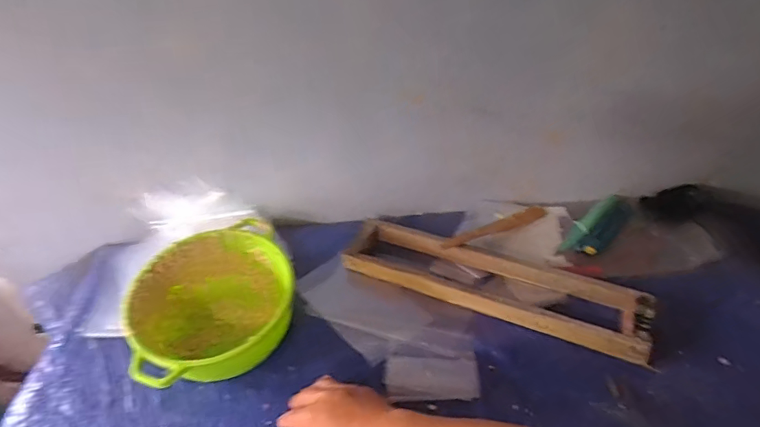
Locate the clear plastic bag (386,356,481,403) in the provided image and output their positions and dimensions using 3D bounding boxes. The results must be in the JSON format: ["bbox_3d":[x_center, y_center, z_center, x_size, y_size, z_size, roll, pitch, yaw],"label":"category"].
[{"bbox_3d":[0.065,0.202,0.594,0.112,0.014,0.053,-2,42,4],"label":"clear plastic bag"}]

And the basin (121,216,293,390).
[{"bbox_3d":[-0.220,0.129,0.638,0.220,0.099,0.191,-24,45,-19],"label":"basin"}]

